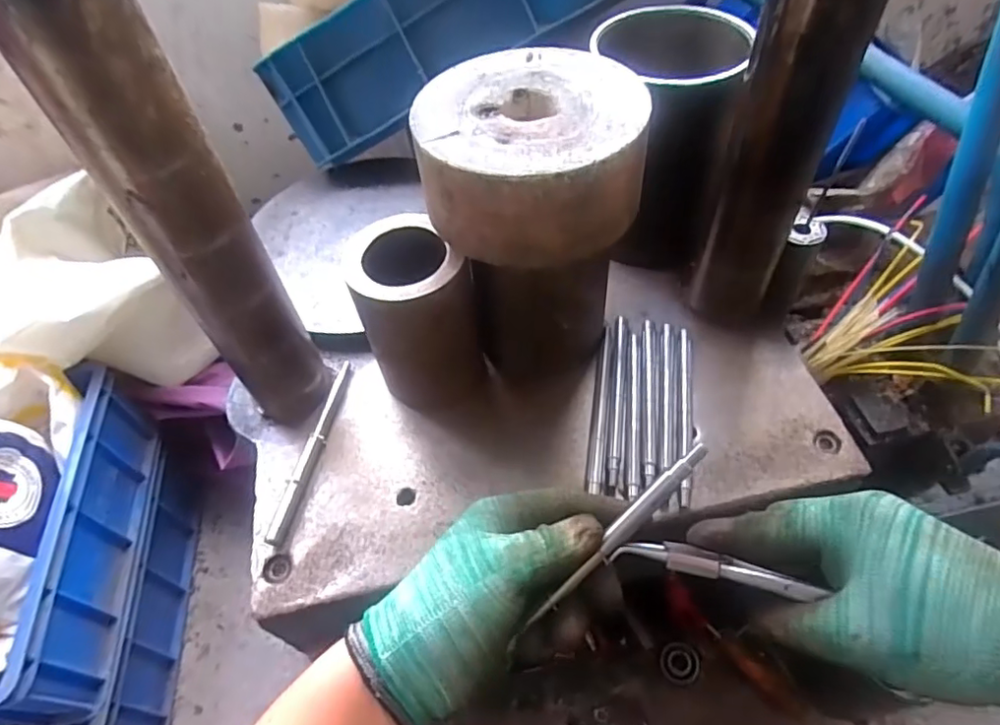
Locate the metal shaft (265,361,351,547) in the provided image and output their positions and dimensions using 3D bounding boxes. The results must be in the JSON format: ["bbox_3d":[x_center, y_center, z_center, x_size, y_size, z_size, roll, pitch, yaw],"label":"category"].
[{"bbox_3d":[-0.150,0.067,0.474,0.013,0.013,0.163,8,54,11],"label":"metal shaft"}]

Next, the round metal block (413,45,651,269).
[{"bbox_3d":[0.021,-0.138,0.387,0.138,0.067,0.141,-2,53,3],"label":"round metal block"}]

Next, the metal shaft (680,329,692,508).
[{"bbox_3d":[0.149,0.037,0.469,0.010,0.004,0.163,6,54,9],"label":"metal shaft"}]

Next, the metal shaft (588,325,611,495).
[{"bbox_3d":[0.084,0.034,0.477,0.009,0.008,0.155,6,54,9],"label":"metal shaft"}]

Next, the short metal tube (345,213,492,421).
[{"bbox_3d":[-0.060,-0.032,0.462,0.088,0.140,0.096,-15,53,-6],"label":"short metal tube"}]

